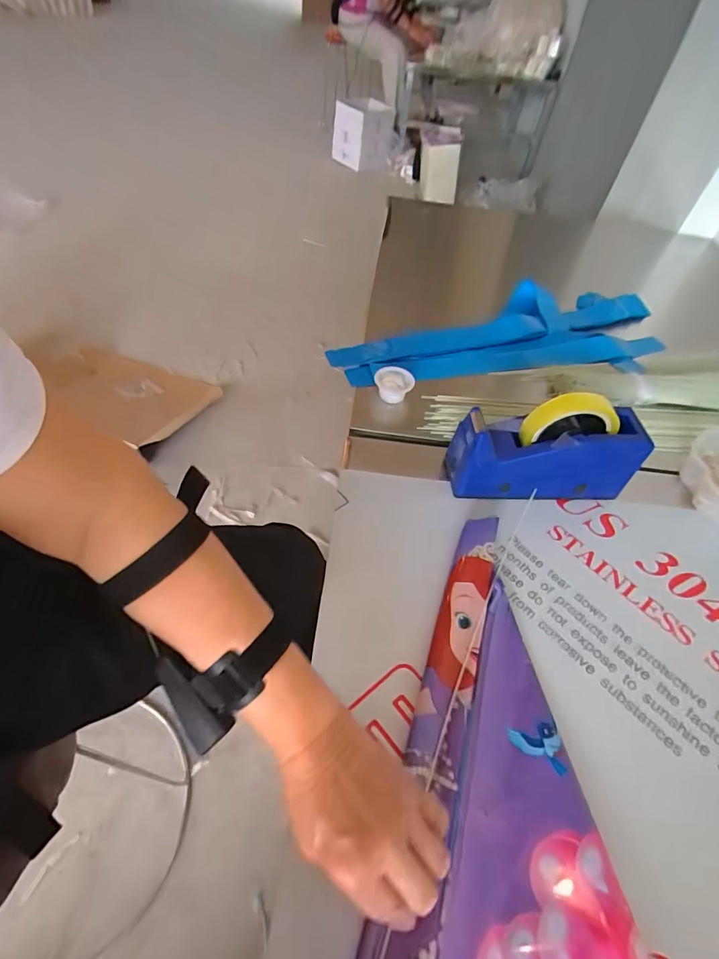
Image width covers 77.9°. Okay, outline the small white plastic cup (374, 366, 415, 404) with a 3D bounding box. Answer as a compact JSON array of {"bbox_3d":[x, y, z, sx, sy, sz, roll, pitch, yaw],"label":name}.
[{"bbox_3d":[0.048,-0.135,0.630,0.054,0.031,0.045,6,52,1],"label":"small white plastic cup"}]

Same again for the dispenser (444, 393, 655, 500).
[{"bbox_3d":[0.211,-0.035,0.502,0.203,0.122,0.067,2,52,-2],"label":"dispenser"}]

